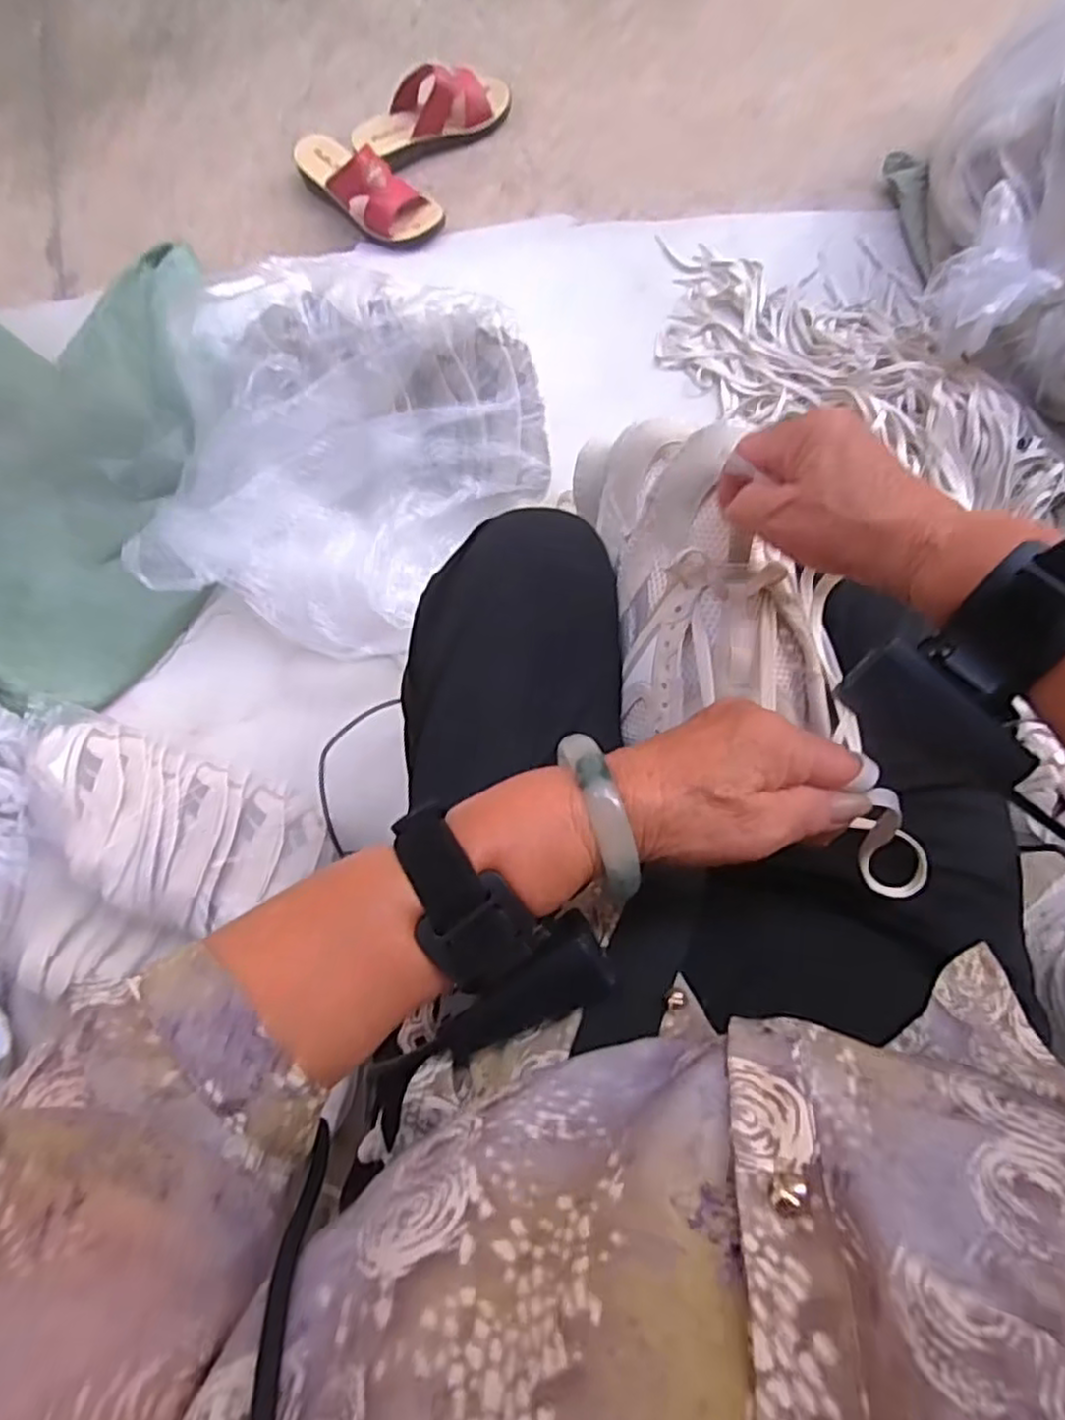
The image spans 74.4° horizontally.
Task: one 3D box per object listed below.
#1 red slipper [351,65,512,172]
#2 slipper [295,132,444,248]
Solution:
[{"bbox_3d":[-0.138,-0.821,0.960,0.230,0.071,0.082,-23,77,-5],"label":"red slipper"},{"bbox_3d":[-0.233,-0.713,0.942,0.229,0.070,0.086,37,79,9],"label":"slipper"}]

